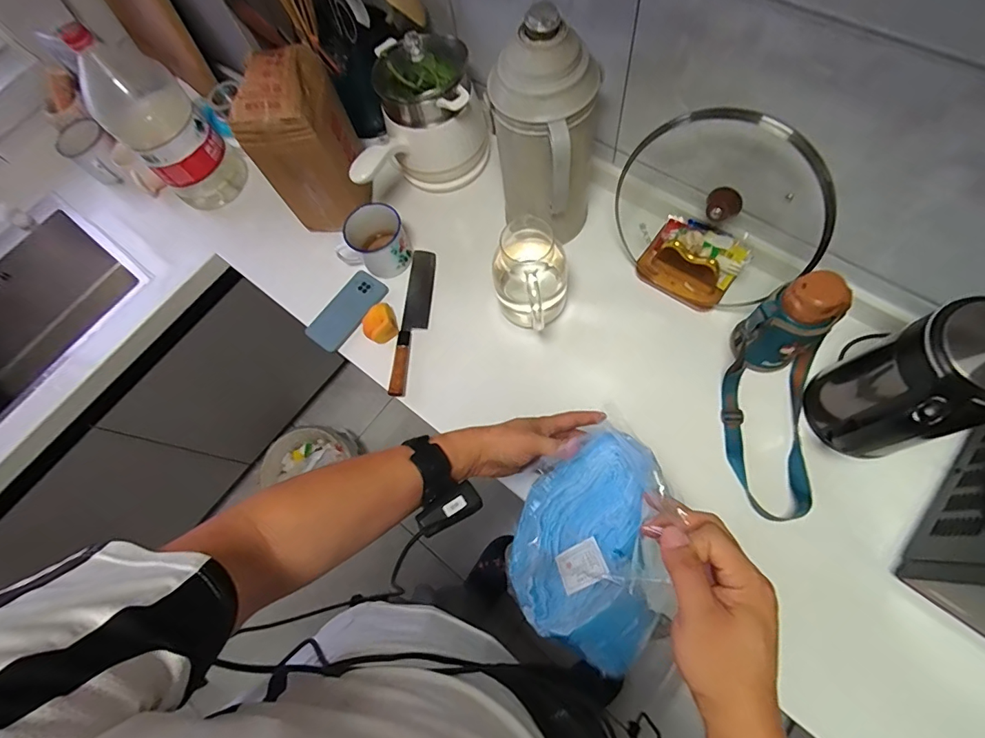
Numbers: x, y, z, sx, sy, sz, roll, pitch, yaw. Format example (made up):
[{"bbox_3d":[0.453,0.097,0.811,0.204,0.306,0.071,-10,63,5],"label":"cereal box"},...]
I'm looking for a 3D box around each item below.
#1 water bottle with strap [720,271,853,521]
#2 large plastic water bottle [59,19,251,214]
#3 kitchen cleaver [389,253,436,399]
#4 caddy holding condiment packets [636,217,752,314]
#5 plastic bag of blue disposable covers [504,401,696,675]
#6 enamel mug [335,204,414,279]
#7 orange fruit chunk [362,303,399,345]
[{"bbox_3d":[0.418,0.047,0.645,0.132,0.204,0.285,13,71,7],"label":"water bottle with strap"},{"bbox_3d":[-0.666,-0.495,0.926,0.179,0.315,0.162,43,77,15],"label":"large plastic water bottle"},{"bbox_3d":[-0.145,-0.093,0.864,0.048,0.022,0.295,4,71,4],"label":"kitchen cleaver"},{"bbox_3d":[0.345,-0.189,0.807,0.157,0.082,0.120,41,77,15],"label":"caddy holding condiment packets"},{"bbox_3d":[0.119,0.179,0.495,0.177,0.082,0.221,28,74,11],"label":"plastic bag of blue disposable covers"},{"bbox_3d":[-0.218,-0.242,0.885,0.119,0.096,0.104,24,73,10],"label":"enamel mug"},{"bbox_3d":[-0.207,-0.084,0.857,0.061,0.045,0.066,-1,70,2],"label":"orange fruit chunk"}]

